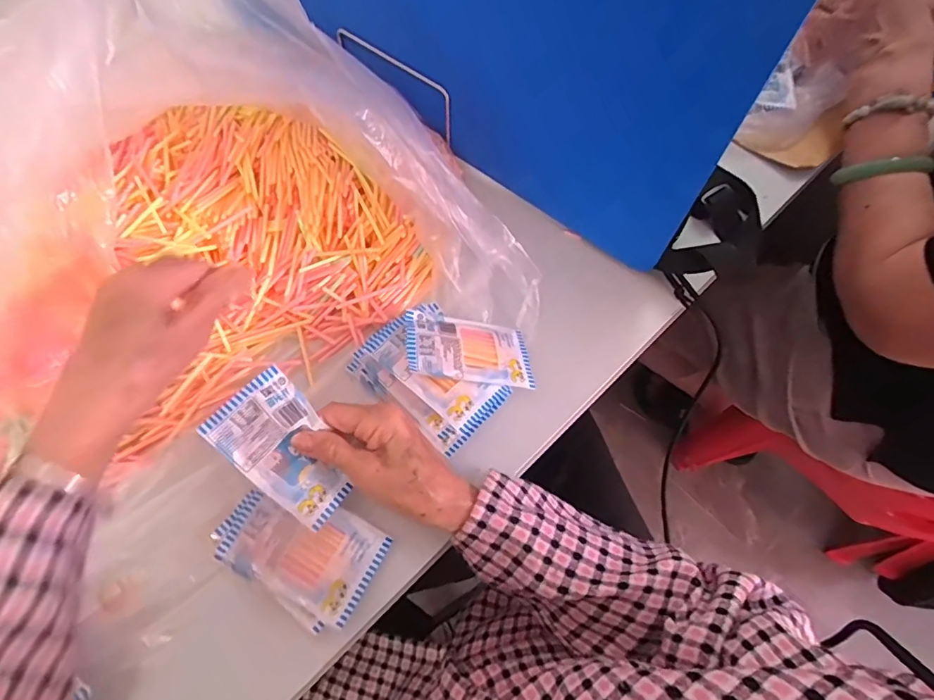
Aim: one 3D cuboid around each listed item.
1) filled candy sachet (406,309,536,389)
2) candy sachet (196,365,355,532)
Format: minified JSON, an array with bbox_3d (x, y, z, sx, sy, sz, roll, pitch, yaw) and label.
[{"bbox_3d":[0.003,-0.002,0.395,0.102,0.006,0.063,9,49,-17],"label":"filled candy sachet"},{"bbox_3d":[-0.120,0.068,0.334,0.061,0.013,0.101,-43,96,-11],"label":"candy sachet"}]

